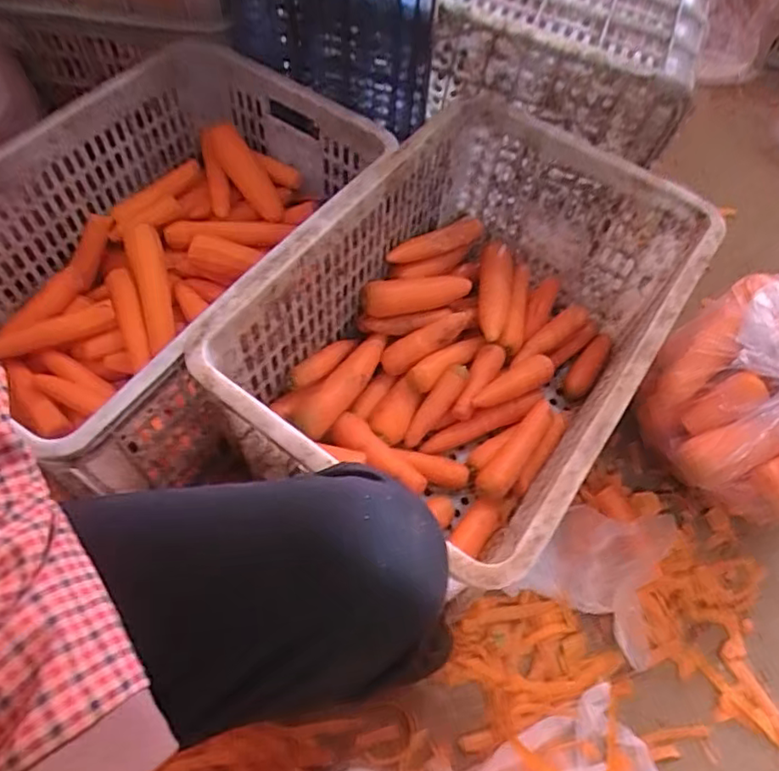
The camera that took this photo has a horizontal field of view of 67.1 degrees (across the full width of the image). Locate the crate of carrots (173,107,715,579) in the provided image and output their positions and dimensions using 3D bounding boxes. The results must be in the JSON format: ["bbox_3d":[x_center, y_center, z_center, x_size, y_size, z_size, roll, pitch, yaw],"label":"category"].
[{"bbox_3d":[0.099,-0.067,0.708,0.351,0.254,0.553,30,63,13],"label":"crate of carrots"}]

